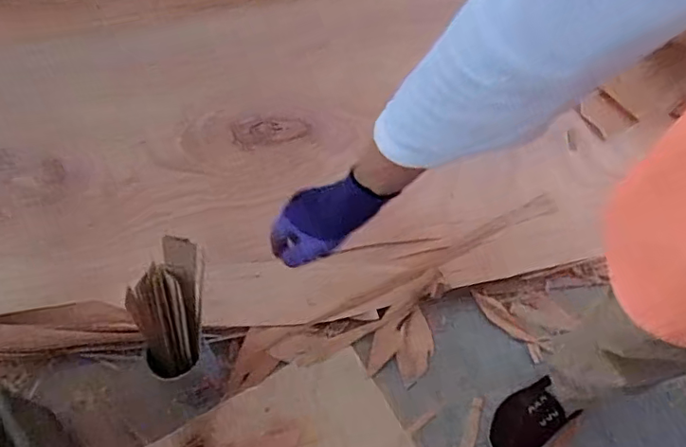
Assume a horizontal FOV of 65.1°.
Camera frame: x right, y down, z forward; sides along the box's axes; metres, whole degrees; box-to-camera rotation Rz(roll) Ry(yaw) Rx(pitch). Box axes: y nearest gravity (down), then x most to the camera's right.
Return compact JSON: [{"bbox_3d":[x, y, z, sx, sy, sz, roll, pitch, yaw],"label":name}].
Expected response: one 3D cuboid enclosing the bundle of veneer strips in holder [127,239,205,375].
[{"bbox_3d":[-0.271,0.136,0.830,0.087,0.077,0.227,5,100,2],"label":"bundle of veneer strips in holder"}]

